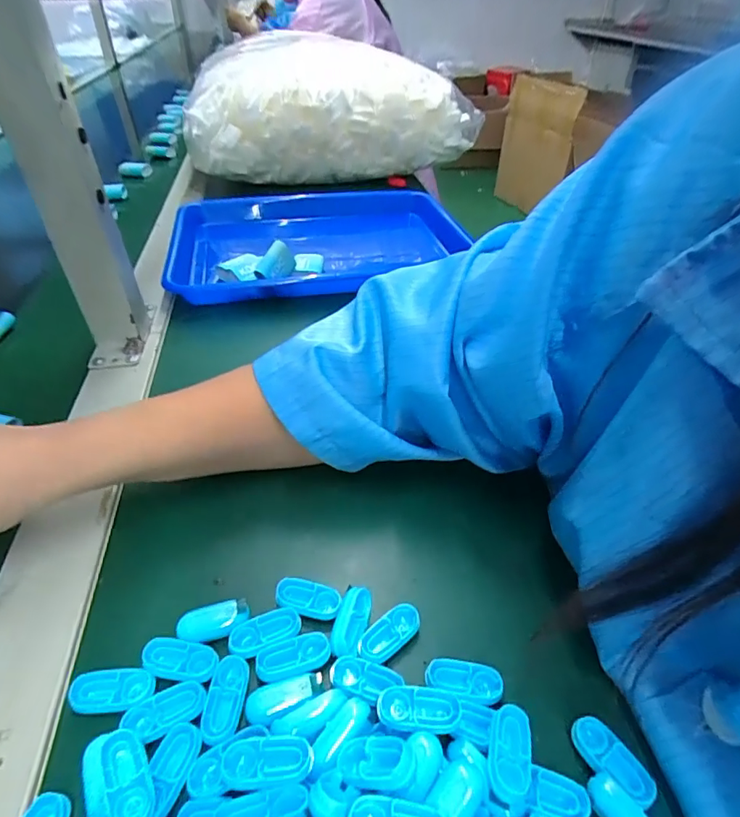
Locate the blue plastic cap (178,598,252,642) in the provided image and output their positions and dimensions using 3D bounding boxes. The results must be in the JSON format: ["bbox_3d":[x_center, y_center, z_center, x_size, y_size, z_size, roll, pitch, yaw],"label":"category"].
[{"bbox_3d":[-0.077,0.103,0.238,0.033,0.006,0.014,-10,41,-15],"label":"blue plastic cap"}]

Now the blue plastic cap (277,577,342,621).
[{"bbox_3d":[-0.031,0.097,0.249,0.034,0.006,0.015,9,40,9],"label":"blue plastic cap"}]

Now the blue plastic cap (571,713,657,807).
[{"bbox_3d":[0.099,0.144,0.200,0.016,0.005,0.034,-28,48,-31],"label":"blue plastic cap"}]

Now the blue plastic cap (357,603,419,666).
[{"bbox_3d":[0.010,0.109,0.237,0.035,0.005,0.016,-26,46,-29],"label":"blue plastic cap"}]

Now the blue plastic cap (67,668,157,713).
[{"bbox_3d":[-0.113,0.123,0.214,0.034,0.005,0.016,-3,39,-5],"label":"blue plastic cap"}]

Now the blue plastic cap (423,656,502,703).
[{"bbox_3d":[0.043,0.124,0.222,0.034,0.005,0.016,7,39,7],"label":"blue plastic cap"}]

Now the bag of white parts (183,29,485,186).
[{"bbox_3d":[-0.062,-0.461,0.765,0.420,0.187,0.200,-9,40,-13],"label":"bag of white parts"}]

